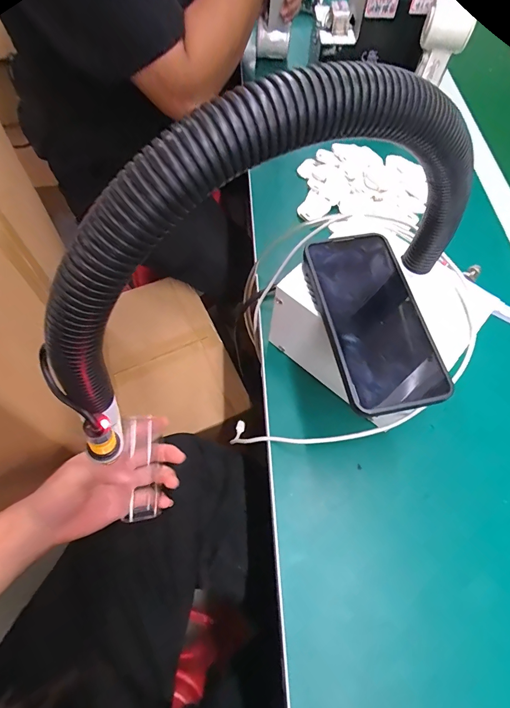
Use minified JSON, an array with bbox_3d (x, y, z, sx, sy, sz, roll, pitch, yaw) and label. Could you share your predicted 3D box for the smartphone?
[{"bbox_3d":[0.096,-0.031,0.311,0.078,0.013,0.161,-8,64,-8],"label":"smartphone"}]

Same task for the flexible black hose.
[{"bbox_3d":[0.021,-0.070,0.218,0.308,0.162,0.028,-25,67,-16],"label":"flexible black hose"}]

